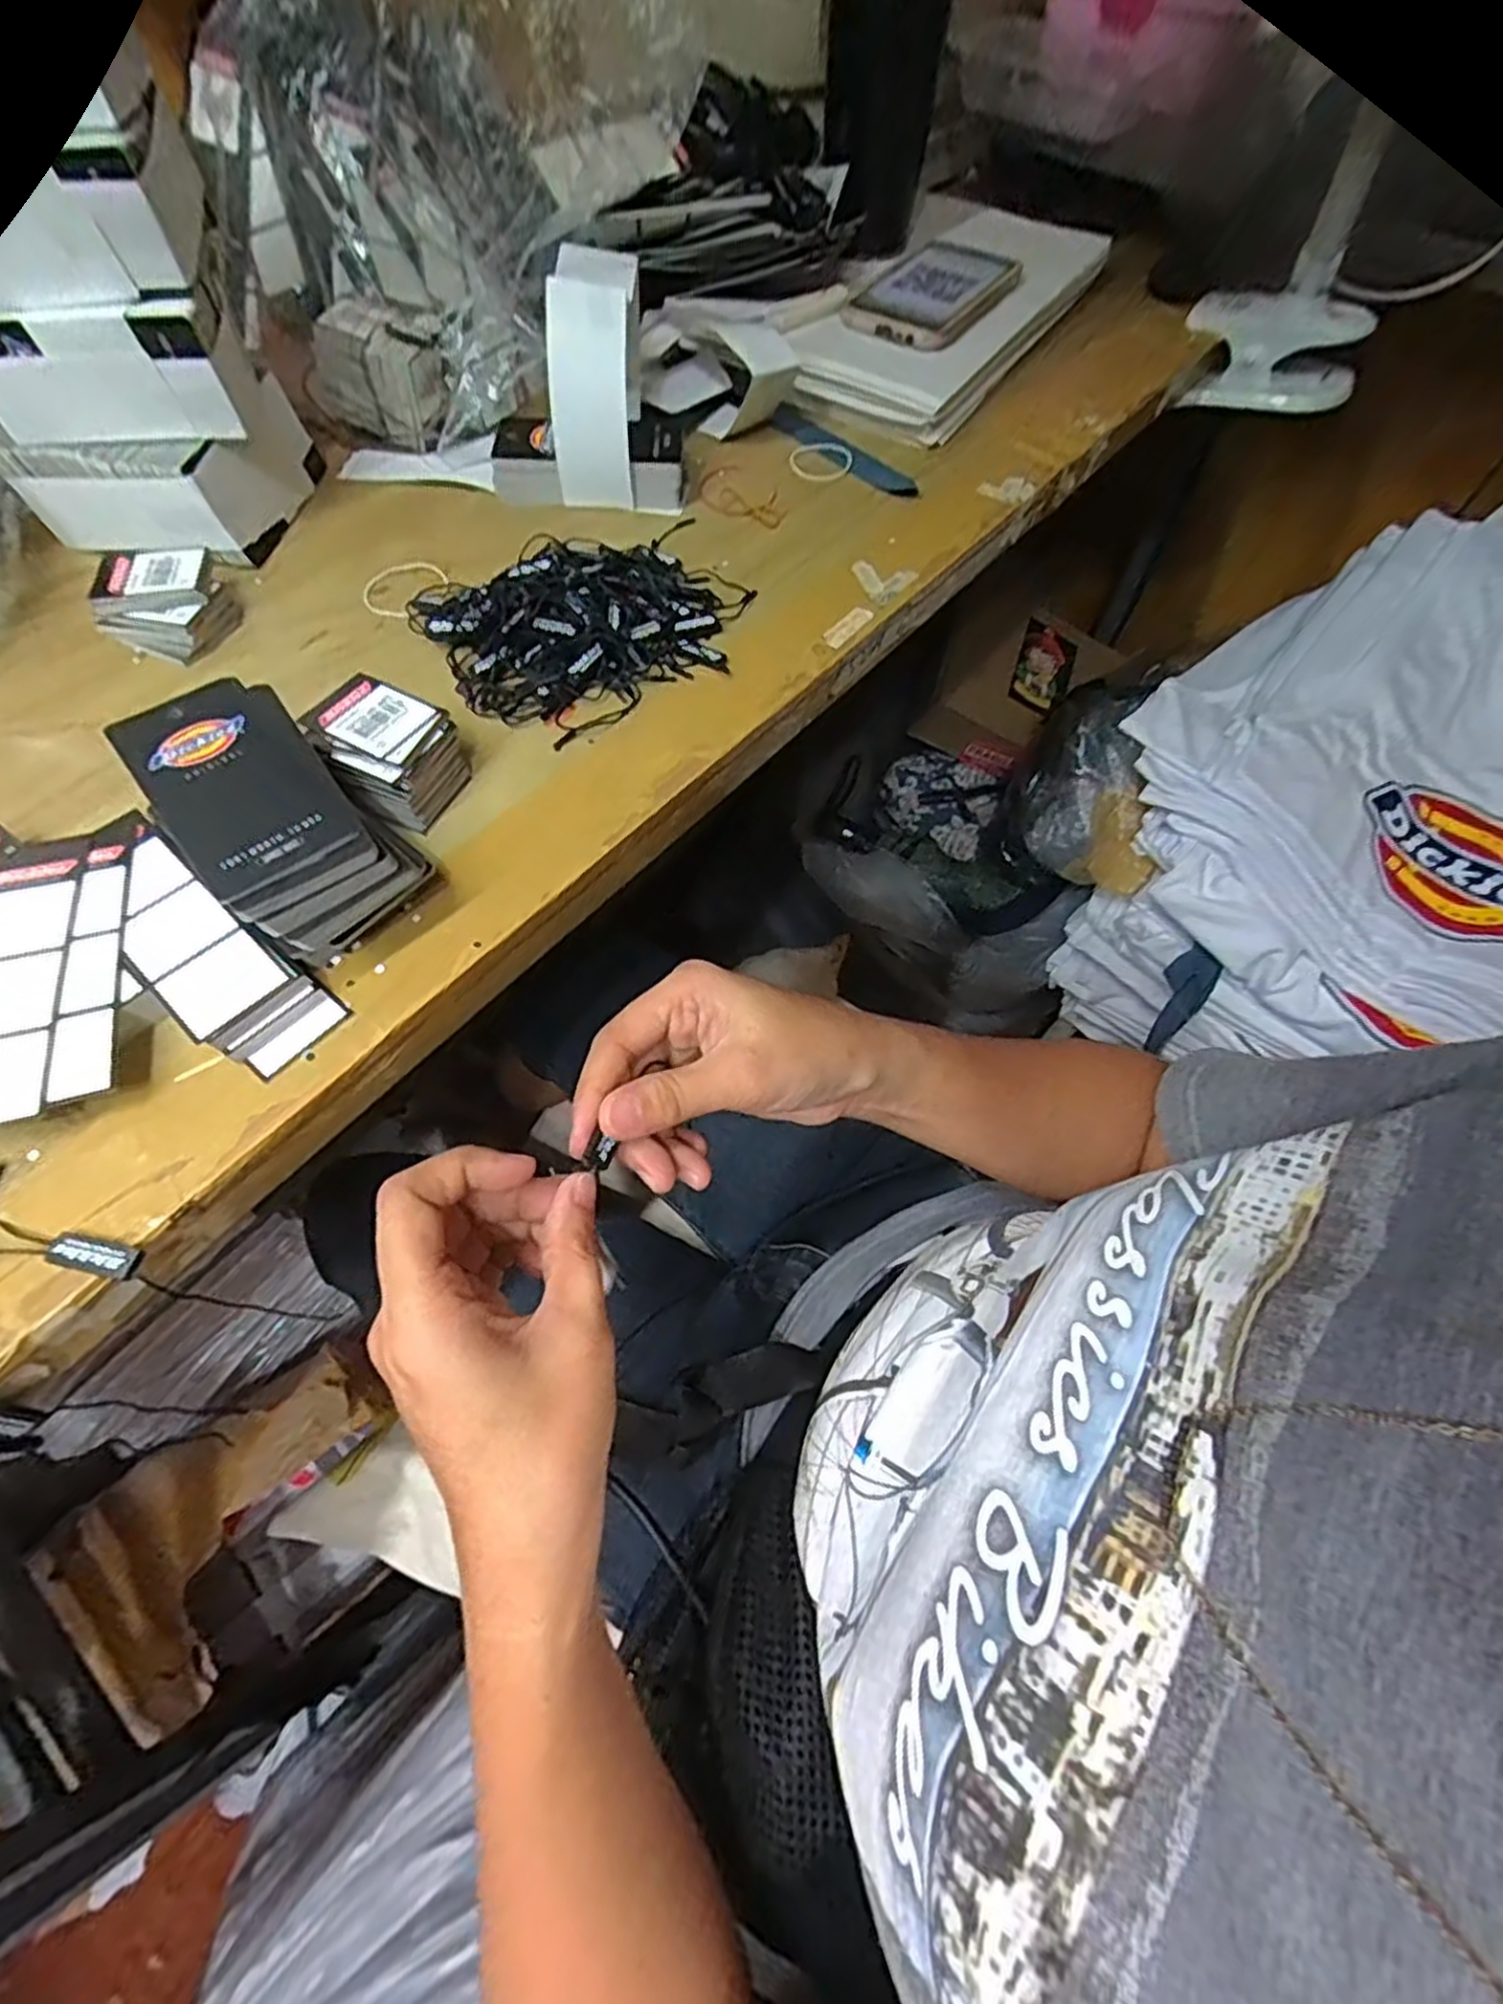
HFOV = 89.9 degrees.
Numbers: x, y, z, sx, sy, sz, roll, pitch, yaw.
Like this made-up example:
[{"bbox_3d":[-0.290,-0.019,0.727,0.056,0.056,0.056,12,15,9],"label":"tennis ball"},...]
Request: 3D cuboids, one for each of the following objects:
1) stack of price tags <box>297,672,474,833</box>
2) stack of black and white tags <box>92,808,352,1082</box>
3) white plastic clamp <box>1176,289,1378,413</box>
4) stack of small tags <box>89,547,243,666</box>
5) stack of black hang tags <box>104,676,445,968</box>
[{"bbox_3d":[-0.159,-0.109,0.331,0.066,0.027,0.049,31,64,12],"label":"stack of price tags"},{"bbox_3d":[-0.215,-0.024,0.288,0.133,0.013,0.040,37,66,15],"label":"stack of black and white tags"},{"bbox_3d":[0.419,-0.526,0.608,0.135,0.067,0.057,10,62,2],"label":"white plastic clamp"},{"bbox_3d":[-0.296,-0.203,0.380,0.057,0.023,0.056,13,62,3],"label":"stack of small tags"},{"bbox_3d":[-0.187,-0.069,0.297,0.123,0.045,0.066,39,66,16],"label":"stack of black hang tags"}]

